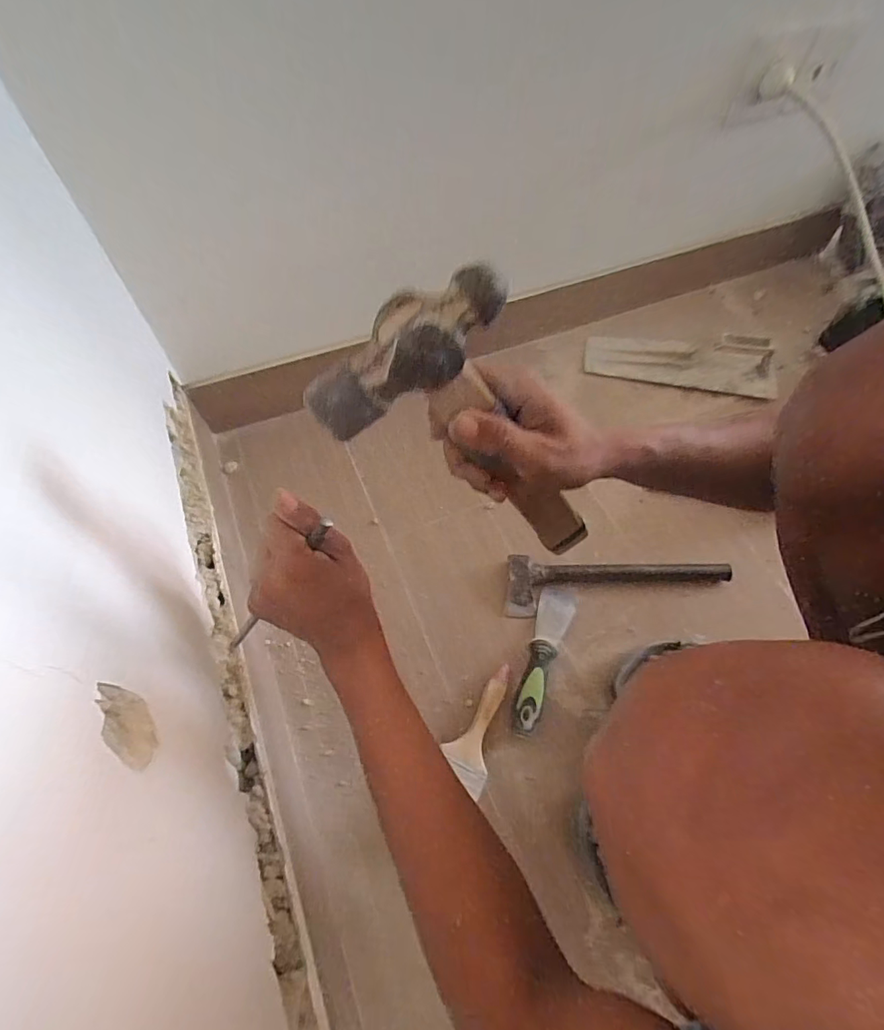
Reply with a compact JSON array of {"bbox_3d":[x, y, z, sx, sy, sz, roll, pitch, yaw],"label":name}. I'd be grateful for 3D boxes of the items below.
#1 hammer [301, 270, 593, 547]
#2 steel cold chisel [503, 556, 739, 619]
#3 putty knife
[{"bbox_3d":[0.043,-0.033,0.338,0.104,0.289,0.031,-24,58,20],"label":"hammer"},{"bbox_3d":[0.220,0.090,0.617,0.276,0.019,0.072,1,60,1],"label":"steel cold chisel"},{"bbox_3d":[0.119,0.159,0.572,0.043,0.031,0.180,18,62,11],"label":"putty knife"}]

